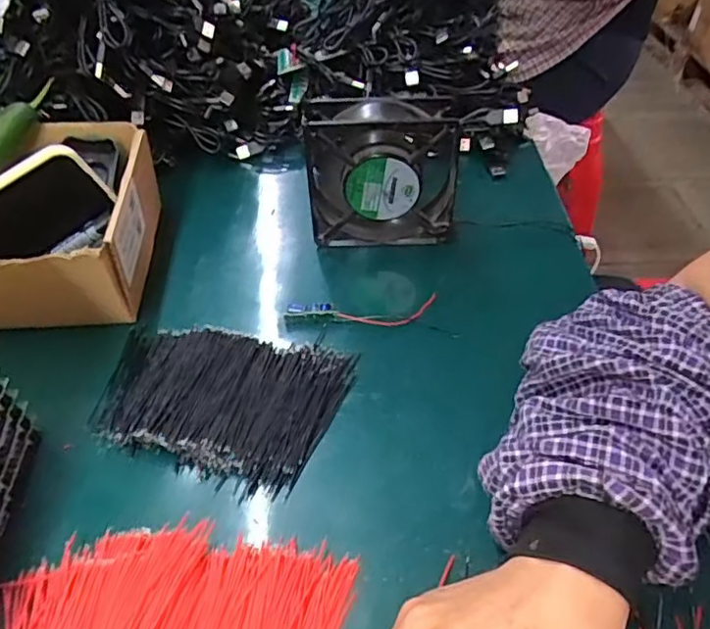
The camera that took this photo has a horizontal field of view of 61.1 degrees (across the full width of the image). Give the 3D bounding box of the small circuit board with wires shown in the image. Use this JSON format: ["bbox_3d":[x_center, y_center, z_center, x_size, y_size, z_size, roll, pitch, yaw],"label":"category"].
[{"bbox_3d":[0.003,-0.002,0.472,0.117,0.010,0.026,-1,44,1],"label":"small circuit board with wires"}]

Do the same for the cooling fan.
[{"bbox_3d":[0.022,-0.119,0.507,0.117,0.121,0.048,0,44,2],"label":"cooling fan"}]

